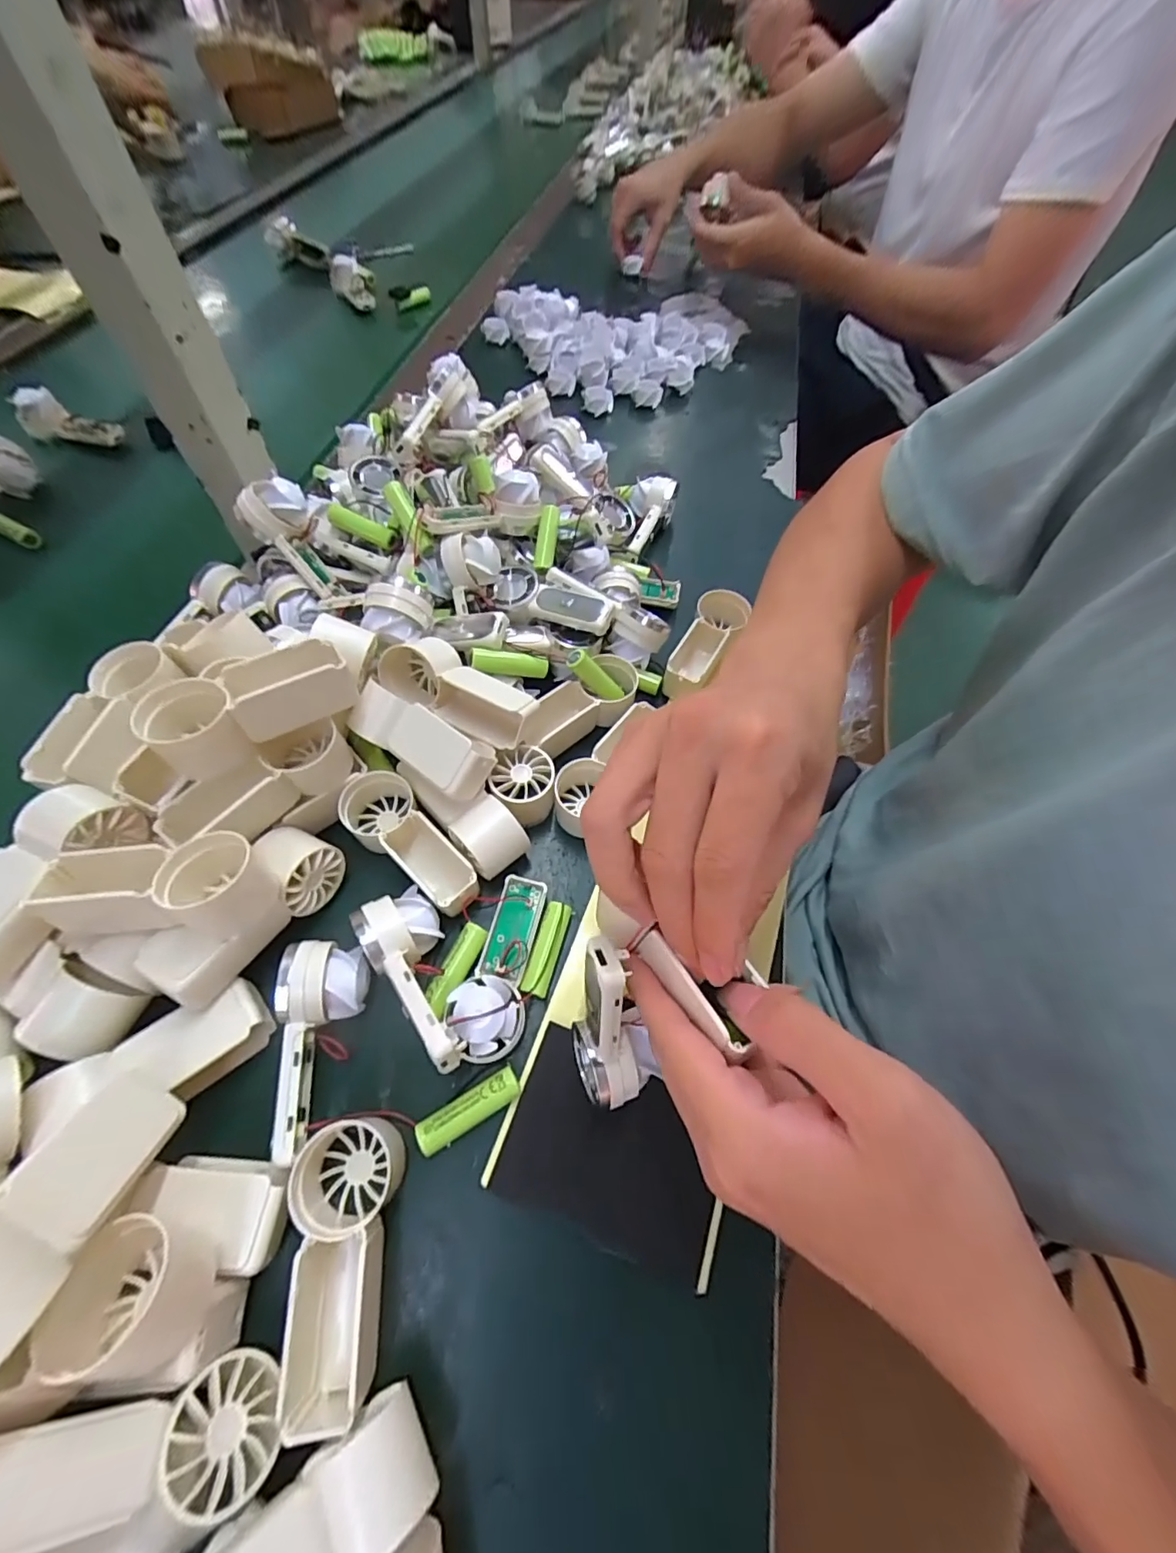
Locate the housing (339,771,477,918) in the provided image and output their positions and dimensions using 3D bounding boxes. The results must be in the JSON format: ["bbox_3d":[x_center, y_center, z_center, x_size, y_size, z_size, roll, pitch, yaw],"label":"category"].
[{"bbox_3d":[-0.101,0.037,0.309,0.101,0.033,0.038,38,65,16],"label":"housing"}]

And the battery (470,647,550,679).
[{"bbox_3d":[-0.050,-0.072,0.339,0.049,0.010,0.013,2,59,-26],"label":"battery"}]

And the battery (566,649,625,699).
[{"bbox_3d":[0.006,-0.066,0.354,0.012,0.050,0.011,-20,54,35],"label":"battery"}]

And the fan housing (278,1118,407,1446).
[{"bbox_3d":[-0.106,0.200,0.221,0.039,0.031,0.093,2,61,-3],"label":"fan housing"}]

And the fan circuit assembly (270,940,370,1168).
[{"bbox_3d":[-0.129,0.129,0.258,0.039,0.031,0.090,0,61,-4],"label":"fan circuit assembly"}]

